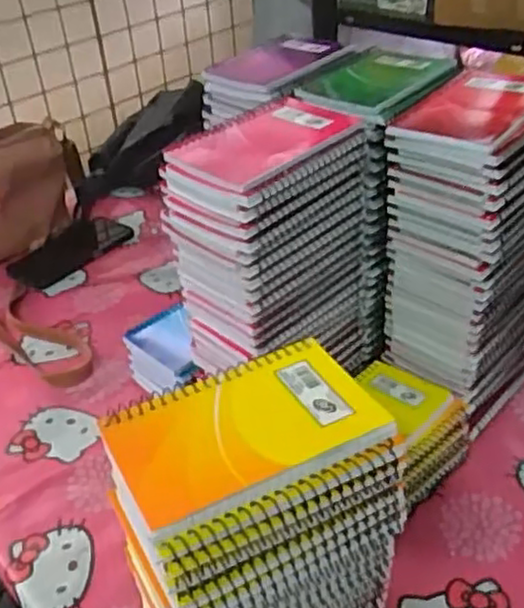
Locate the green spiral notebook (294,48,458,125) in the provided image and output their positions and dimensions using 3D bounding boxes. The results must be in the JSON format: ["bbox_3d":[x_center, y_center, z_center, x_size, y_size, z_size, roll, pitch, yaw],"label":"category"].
[{"bbox_3d":[0.097,-0.191,0.621,0.100,0.016,0.136,17,41,29],"label":"green spiral notebook"}]

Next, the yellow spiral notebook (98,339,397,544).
[{"bbox_3d":[-0.009,0.065,0.369,0.127,0.014,0.085,-19,37,-18],"label":"yellow spiral notebook"}]

